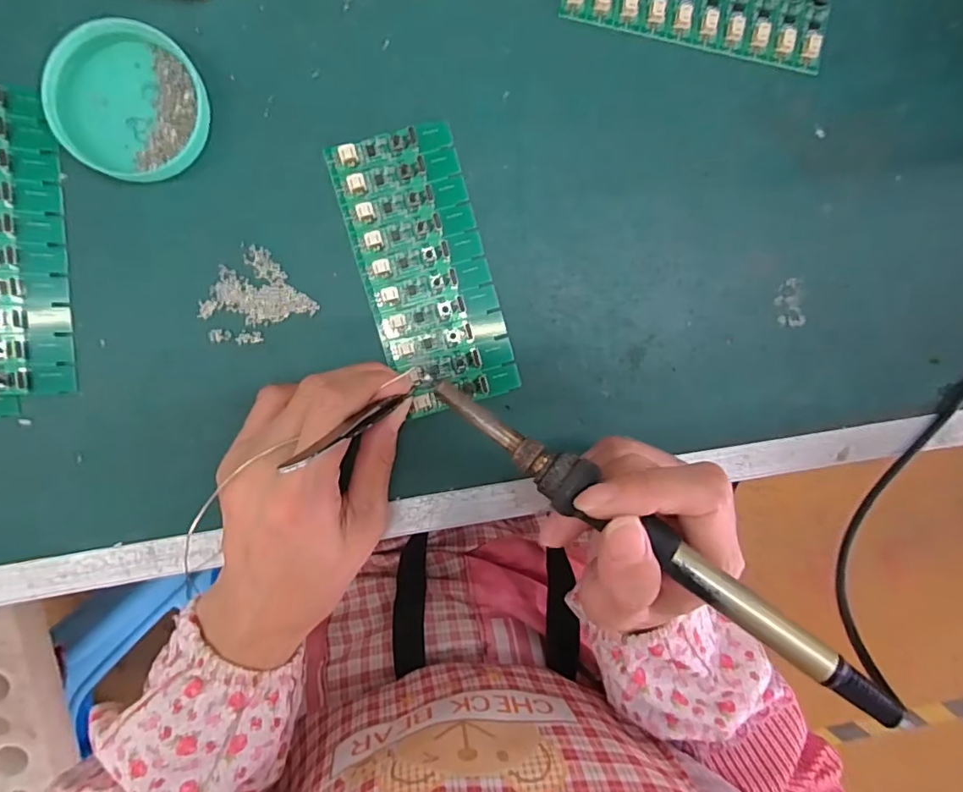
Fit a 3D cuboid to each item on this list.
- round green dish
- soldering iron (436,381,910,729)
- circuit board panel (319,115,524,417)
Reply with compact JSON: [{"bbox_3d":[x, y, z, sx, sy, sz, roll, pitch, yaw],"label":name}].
[{"bbox_3d":[-0.163,-0.135,0.246,0.065,0.015,0.065,-1,96,-5],"label":"round green dish"},{"bbox_3d":[0.060,0.052,0.197,0.193,0.012,0.018,35,92,13],"label":"soldering iron"},{"bbox_3d":[-0.028,-0.063,0.270,0.062,0.007,0.137,-19,96,-3],"label":"circuit board panel"}]

